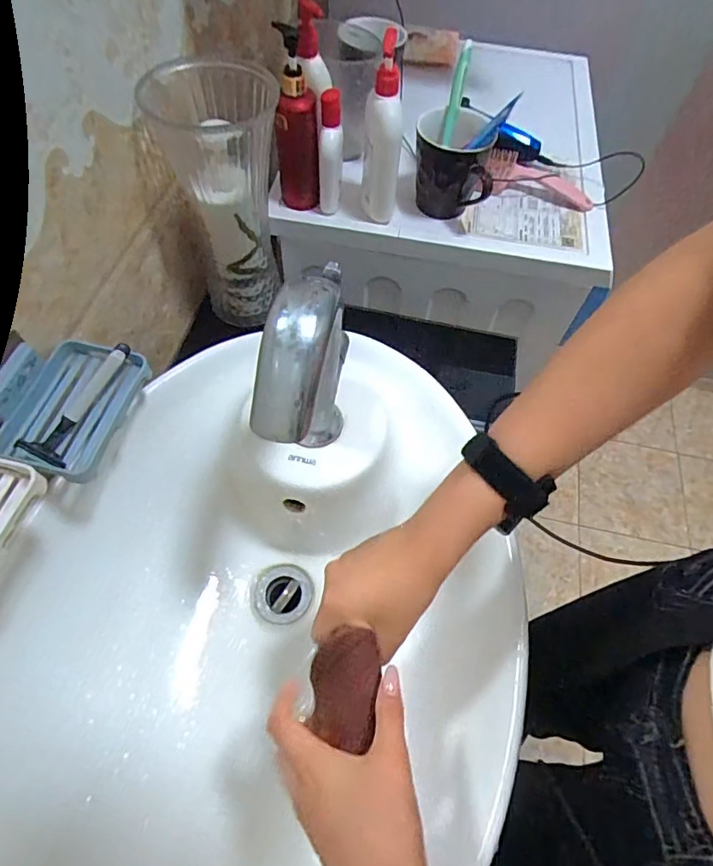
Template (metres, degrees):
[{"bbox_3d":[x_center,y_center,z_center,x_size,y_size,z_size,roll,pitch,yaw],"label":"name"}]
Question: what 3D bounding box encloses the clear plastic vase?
[{"bbox_3d":[-0.153,-0.278,0.634,0.124,0.280,0.126,-10,60,-10],"label":"clear plastic vase"}]

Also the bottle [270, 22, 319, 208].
[{"bbox_3d":[-0.075,-0.382,0.619,0.051,0.191,0.059,-6,60,-7],"label":"bottle"}]

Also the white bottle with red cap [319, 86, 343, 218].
[{"bbox_3d":[-0.033,-0.347,0.625,0.031,0.147,0.031,-2,59,-5],"label":"white bottle with red cap"}]

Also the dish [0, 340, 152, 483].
[{"bbox_3d":[-0.242,-0.025,0.431,0.080,0.029,0.127,12,59,4],"label":"dish"}]

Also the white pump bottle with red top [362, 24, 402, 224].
[{"bbox_3d":[0.029,-0.349,0.601,0.039,0.185,0.062,-17,62,-13],"label":"white pump bottle with red top"}]

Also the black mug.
[{"bbox_3d":[0.122,-0.343,0.658,0.097,0.105,0.109,7,59,1],"label":"black mug"}]

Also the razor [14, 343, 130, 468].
[{"bbox_3d":[-0.234,-0.028,0.426,0.033,0.022,0.118,17,60,7],"label":"razor"}]

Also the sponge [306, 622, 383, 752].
[{"bbox_3d":[-0.009,0.165,0.328,0.044,0.015,0.063,12,62,5],"label":"sponge"}]

